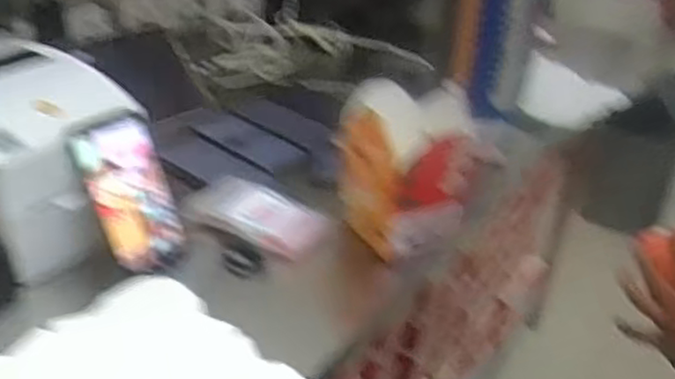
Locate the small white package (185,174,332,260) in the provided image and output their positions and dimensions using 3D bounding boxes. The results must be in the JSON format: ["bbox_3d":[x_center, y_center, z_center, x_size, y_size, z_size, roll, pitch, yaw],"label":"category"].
[{"bbox_3d":[-0.096,0.026,0.798,0.165,0.022,0.083,21,33,26],"label":"small white package"}]

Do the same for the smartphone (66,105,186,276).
[{"bbox_3d":[-0.203,0.005,0.698,0.015,0.159,0.080,-3,18,45],"label":"smartphone"}]

